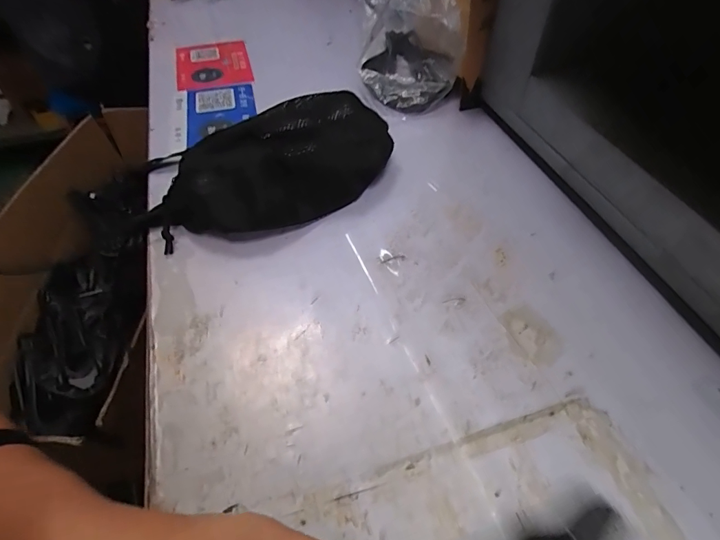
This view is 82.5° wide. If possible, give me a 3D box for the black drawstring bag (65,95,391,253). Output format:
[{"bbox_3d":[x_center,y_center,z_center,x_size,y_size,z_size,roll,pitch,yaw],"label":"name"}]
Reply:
[{"bbox_3d":[-0.112,-0.101,0.441,0.323,0.076,0.111,-24,56,-17],"label":"black drawstring bag"}]

